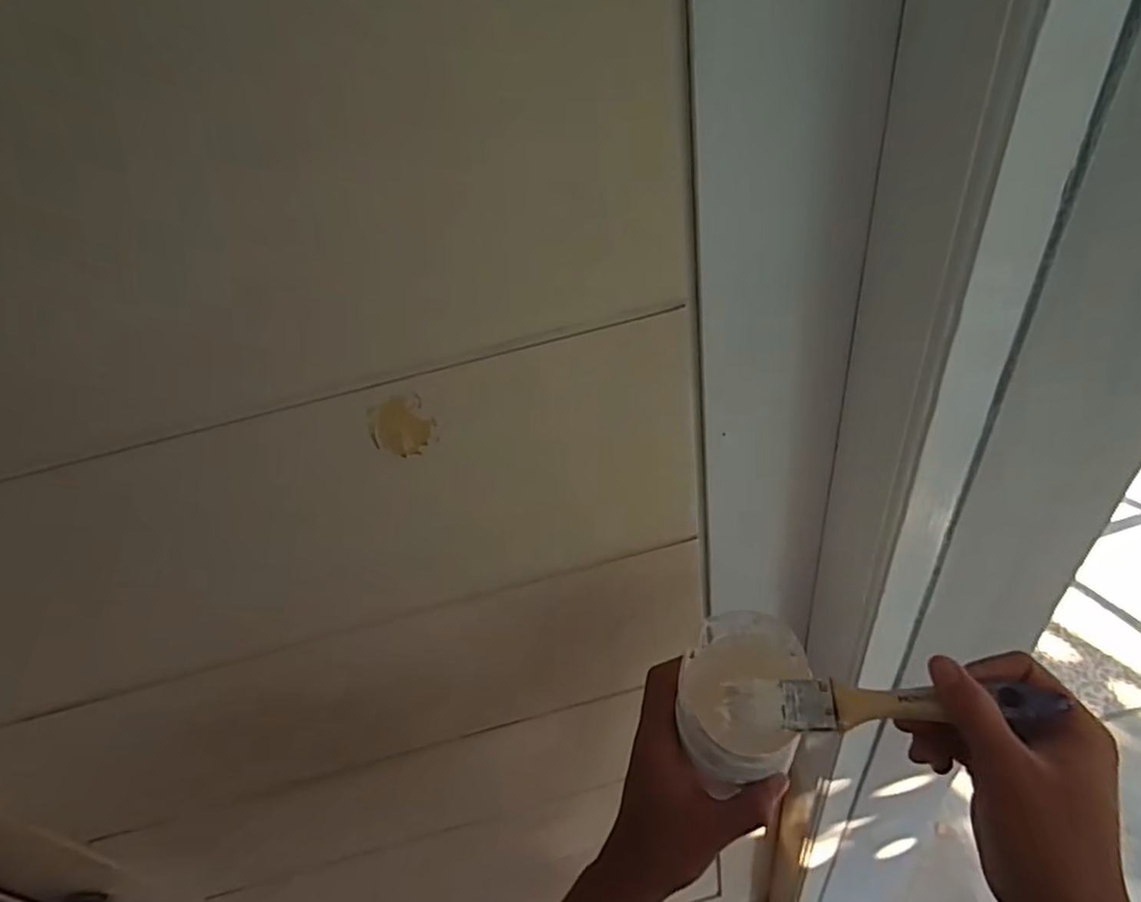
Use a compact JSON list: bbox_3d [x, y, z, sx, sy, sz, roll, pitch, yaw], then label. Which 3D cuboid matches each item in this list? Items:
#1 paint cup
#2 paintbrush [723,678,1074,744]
[{"bbox_3d":[0.115,0.167,0.396,0.073,0.073,0.092,9,43,19],"label":"paint cup"},{"bbox_3d":[0.174,0.145,0.333,0.169,0.007,0.029,-8,38,22],"label":"paintbrush"}]

